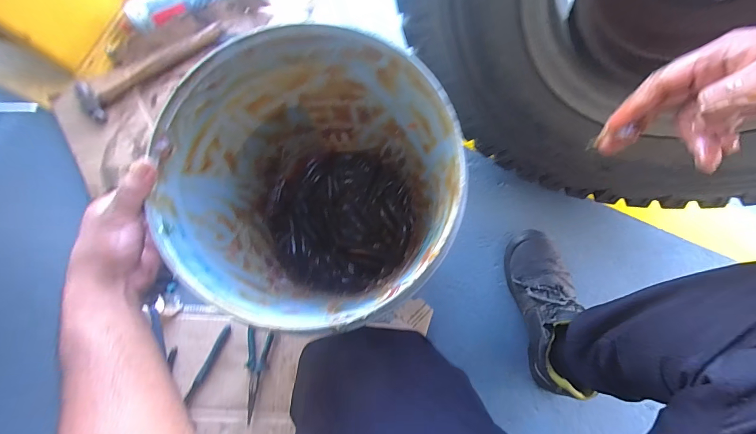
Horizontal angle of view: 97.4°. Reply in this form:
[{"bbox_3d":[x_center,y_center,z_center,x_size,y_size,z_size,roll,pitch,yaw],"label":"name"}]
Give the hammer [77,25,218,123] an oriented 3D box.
[{"bbox_3d":[-0.508,-0.337,0.757,0.351,0.037,0.106,-26,80,-4],"label":"hammer"}]

